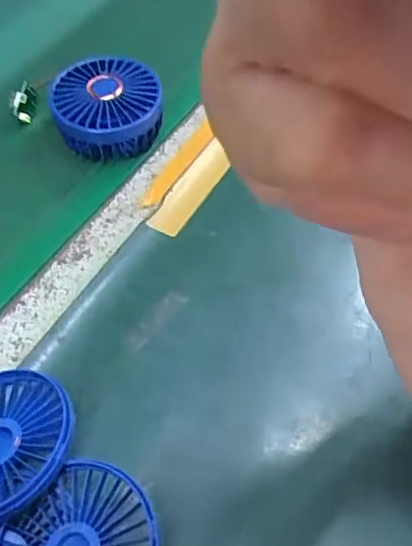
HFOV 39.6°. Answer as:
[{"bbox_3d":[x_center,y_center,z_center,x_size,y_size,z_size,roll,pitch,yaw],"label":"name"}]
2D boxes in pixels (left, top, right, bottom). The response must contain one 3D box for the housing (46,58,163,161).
[{"bbox_3d":[-0.080,-0.132,0.471,0.089,0.051,0.079,-2,56,0],"label":"housing"}]

